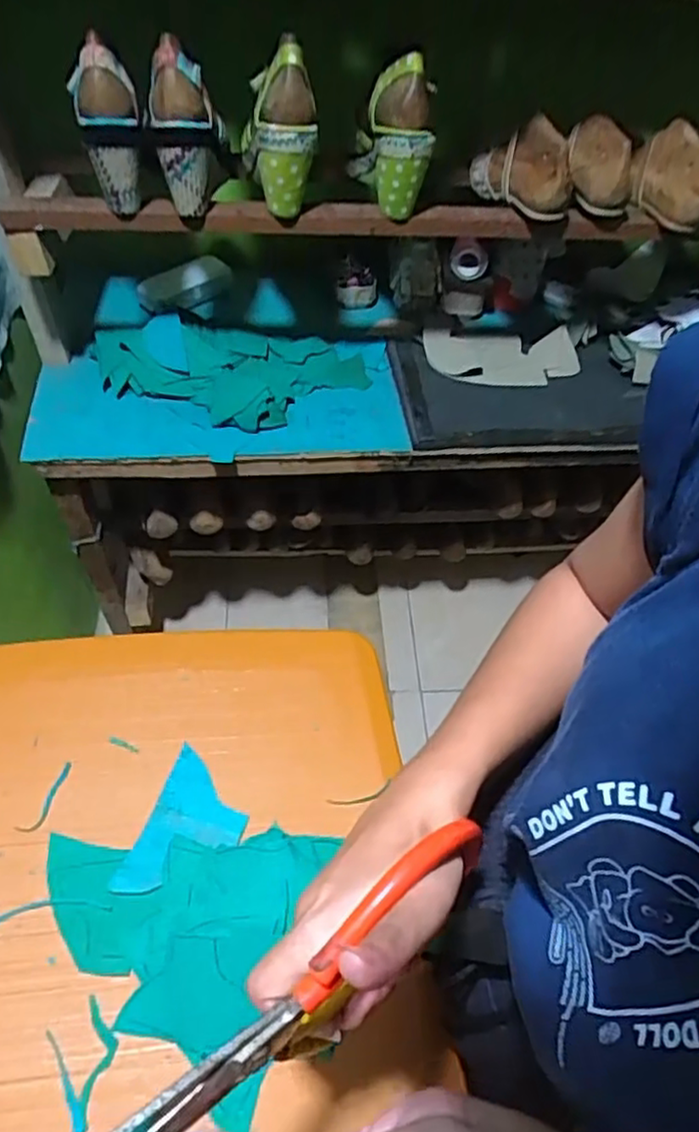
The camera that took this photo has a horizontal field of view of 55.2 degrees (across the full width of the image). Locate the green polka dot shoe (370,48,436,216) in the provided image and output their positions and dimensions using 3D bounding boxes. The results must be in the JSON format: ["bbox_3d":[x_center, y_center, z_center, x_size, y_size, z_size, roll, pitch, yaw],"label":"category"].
[{"bbox_3d":[0.065,-0.523,0.810,0.069,0.080,0.176,2,84,-4],"label":"green polka dot shoe"}]

